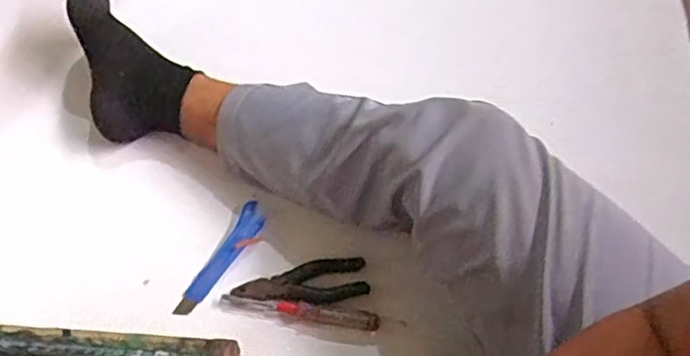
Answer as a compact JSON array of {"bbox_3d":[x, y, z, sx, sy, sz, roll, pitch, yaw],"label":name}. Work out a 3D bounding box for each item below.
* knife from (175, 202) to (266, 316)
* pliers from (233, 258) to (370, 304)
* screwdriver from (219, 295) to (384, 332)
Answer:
[{"bbox_3d":[-0.140,0.094,0.751,0.034,0.016,0.153,26,61,14],"label":"knife"},{"bbox_3d":[-0.048,0.120,0.721,0.143,0.014,0.050,-8,59,-7],"label":"pliers"},{"bbox_3d":[-0.049,0.143,0.698,0.170,0.012,0.019,9,58,4],"label":"screwdriver"}]

